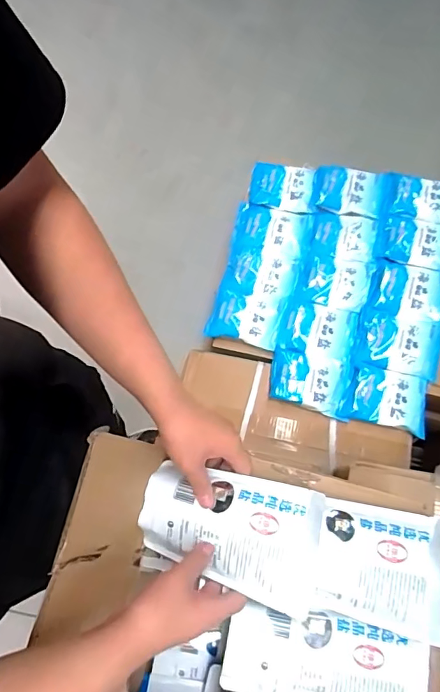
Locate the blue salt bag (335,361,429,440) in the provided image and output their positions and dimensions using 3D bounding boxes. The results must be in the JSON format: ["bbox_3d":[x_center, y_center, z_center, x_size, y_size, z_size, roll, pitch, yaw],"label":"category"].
[{"bbox_3d":[0.319,0.099,0.903,0.154,0.020,0.110,14,75,5],"label":"blue salt bag"}]

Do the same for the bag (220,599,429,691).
[{"bbox_3d":[0.107,0.327,0.476,0.199,0.021,0.093,11,75,4],"label":"bag"}]

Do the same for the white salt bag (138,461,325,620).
[{"bbox_3d":[0.007,0.198,0.505,0.195,0.023,0.116,8,75,19],"label":"white salt bag"}]

